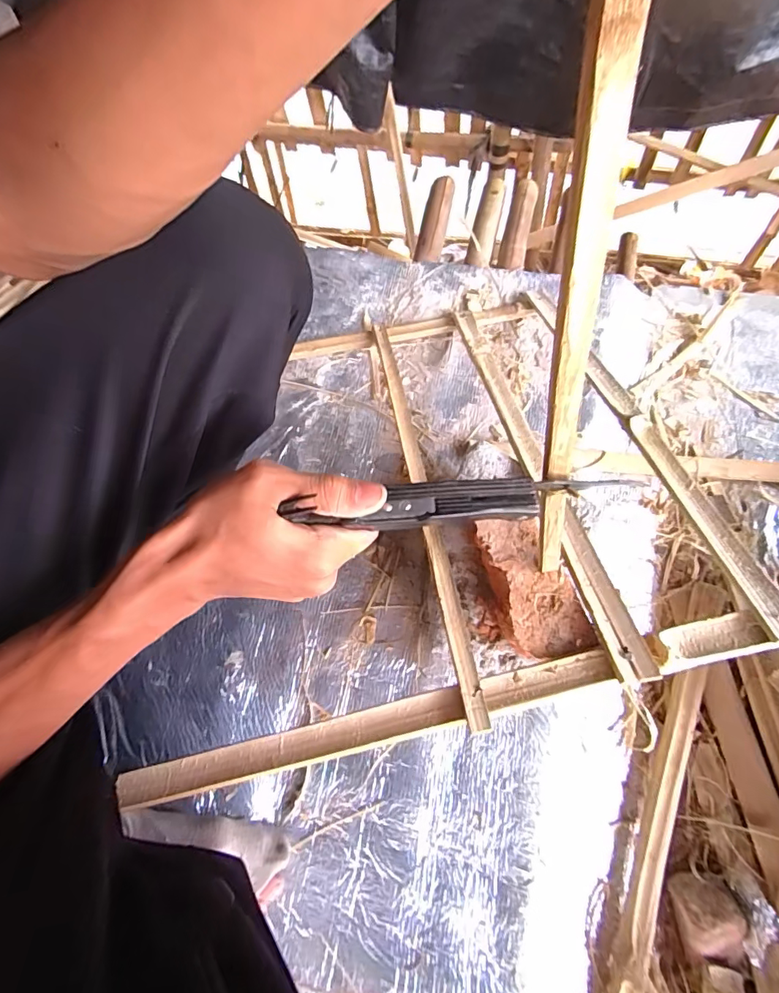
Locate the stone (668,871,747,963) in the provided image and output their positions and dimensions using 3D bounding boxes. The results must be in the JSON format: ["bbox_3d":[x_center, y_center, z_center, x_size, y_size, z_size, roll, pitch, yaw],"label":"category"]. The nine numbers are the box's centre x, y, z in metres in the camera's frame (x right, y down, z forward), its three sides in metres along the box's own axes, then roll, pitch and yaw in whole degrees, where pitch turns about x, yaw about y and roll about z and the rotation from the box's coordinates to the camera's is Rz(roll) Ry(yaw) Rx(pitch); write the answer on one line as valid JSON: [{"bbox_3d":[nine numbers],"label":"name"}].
[{"bbox_3d":[0.277,0.365,0.401,0.049,0.033,0.062,-4,67,-1],"label":"stone"}]

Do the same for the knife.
[{"bbox_3d":[0.046,0.003,0.280,0.195,0.012,0.025,-4,82,-6],"label":"knife"}]

